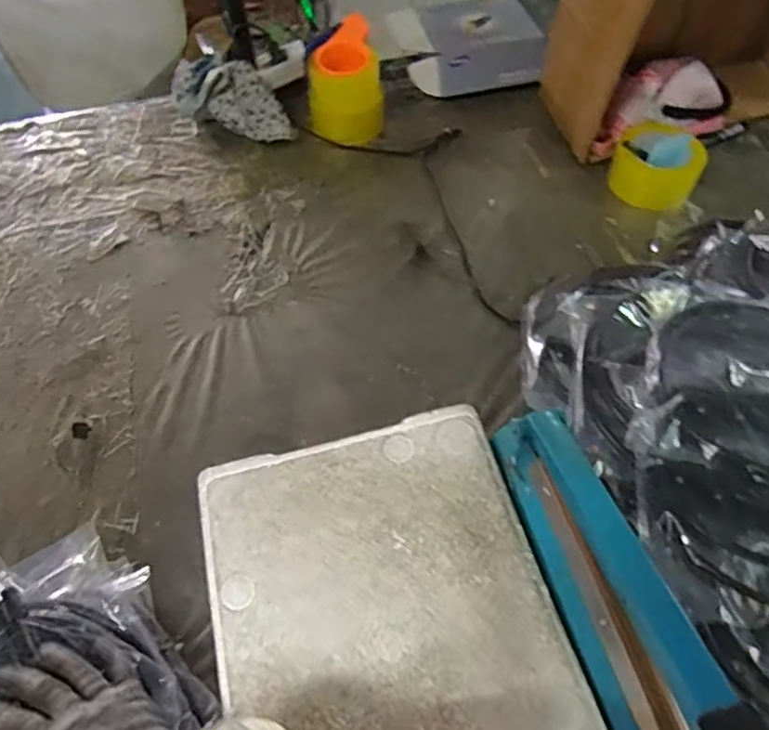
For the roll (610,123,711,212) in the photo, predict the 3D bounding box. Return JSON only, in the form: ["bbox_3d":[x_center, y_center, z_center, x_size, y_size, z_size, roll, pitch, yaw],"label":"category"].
[{"bbox_3d":[0.391,-0.283,0.896,0.116,0.060,0.116,-1,56,1],"label":"roll"}]

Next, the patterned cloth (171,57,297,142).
[{"bbox_3d":[-0.236,-0.409,0.984,0.196,0.085,0.100,32,63,21],"label":"patterned cloth"}]

